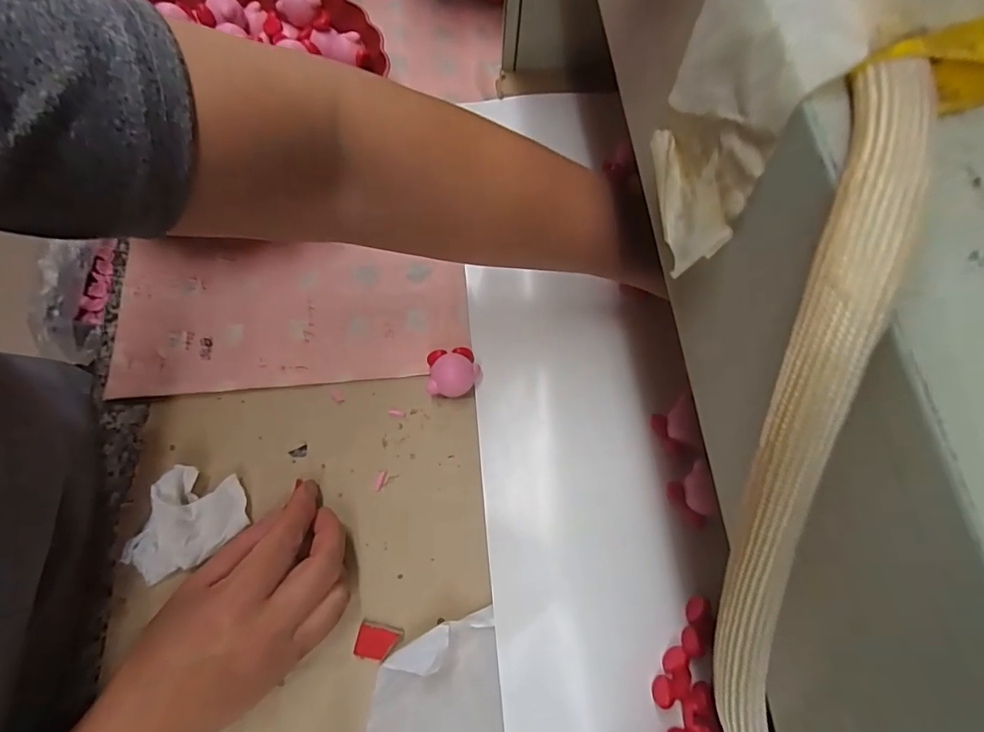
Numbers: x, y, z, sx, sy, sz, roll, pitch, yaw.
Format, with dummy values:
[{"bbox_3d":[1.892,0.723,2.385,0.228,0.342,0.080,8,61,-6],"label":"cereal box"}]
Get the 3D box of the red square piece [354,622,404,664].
[{"bbox_3d":[-0.067,0.162,0.288,0.025,0.007,0.018,9,70,2],"label":"red square piece"}]

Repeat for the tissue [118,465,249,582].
[{"bbox_3d":[-0.187,0.095,0.299,0.052,0.023,0.070,43,75,13],"label":"tissue"}]

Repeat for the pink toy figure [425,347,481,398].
[{"bbox_3d":[-0.026,0.005,0.339,0.035,0.021,0.032,-2,70,-2],"label":"pink toy figure"}]

